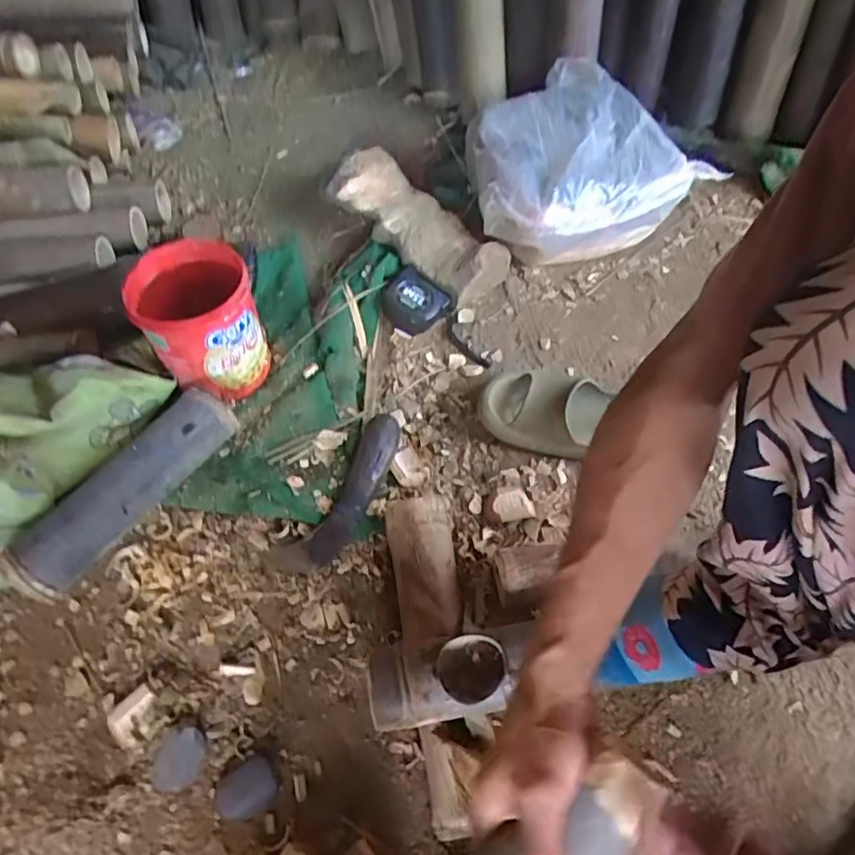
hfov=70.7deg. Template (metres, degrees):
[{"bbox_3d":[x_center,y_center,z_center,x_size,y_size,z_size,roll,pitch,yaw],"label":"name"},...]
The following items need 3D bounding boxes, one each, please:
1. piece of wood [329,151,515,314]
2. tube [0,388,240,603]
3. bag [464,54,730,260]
[{"bbox_3d":[-0.016,-0.306,0.917,0.116,0.082,0.291,-39,67,-21],"label":"piece of wood"},{"bbox_3d":[-0.341,0.071,0.694,0.071,0.076,0.280,34,65,18],"label":"tube"},{"bbox_3d":[0.220,-0.424,0.966,0.371,0.133,0.298,-22,62,-13],"label":"bag"}]

